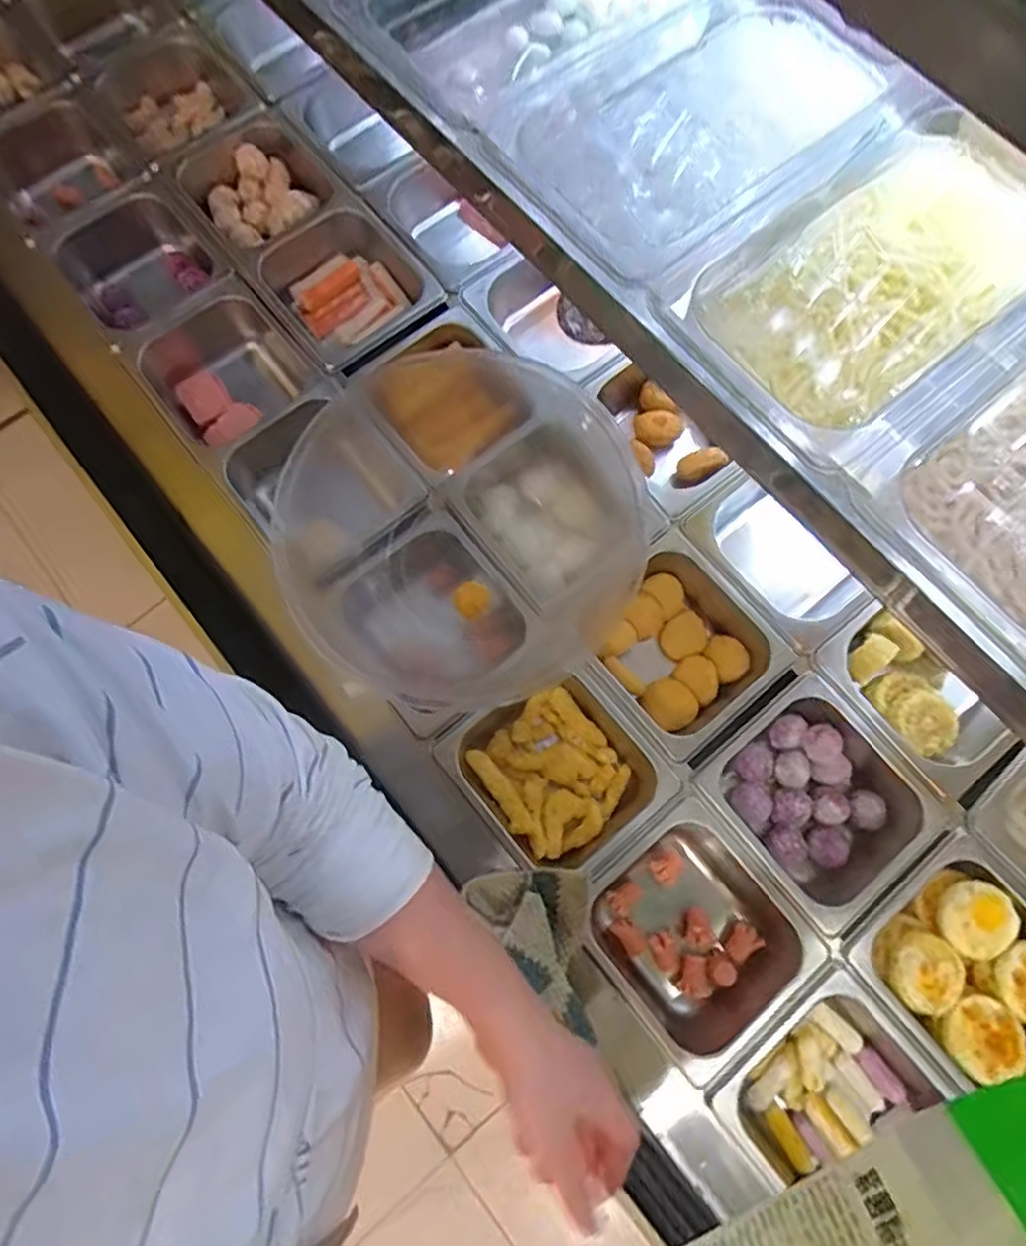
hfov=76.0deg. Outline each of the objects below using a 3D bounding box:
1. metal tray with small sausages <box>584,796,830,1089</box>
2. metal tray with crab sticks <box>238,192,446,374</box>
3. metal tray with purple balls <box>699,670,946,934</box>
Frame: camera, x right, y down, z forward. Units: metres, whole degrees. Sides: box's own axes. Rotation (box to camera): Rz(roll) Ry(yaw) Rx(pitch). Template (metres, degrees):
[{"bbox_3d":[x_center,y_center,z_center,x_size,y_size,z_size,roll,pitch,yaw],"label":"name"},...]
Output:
[{"bbox_3d":[0.154,0.262,0.584,0.165,0.076,0.180,-38,79,-8],"label":"metal tray with small sausages"},{"bbox_3d":[-0.175,-0.374,0.758,0.180,0.107,0.179,-42,79,-9],"label":"metal tray with crab sticks"},{"bbox_3d":[0.274,0.161,0.611,0.160,0.068,0.174,-38,79,-8],"label":"metal tray with purple balls"}]

